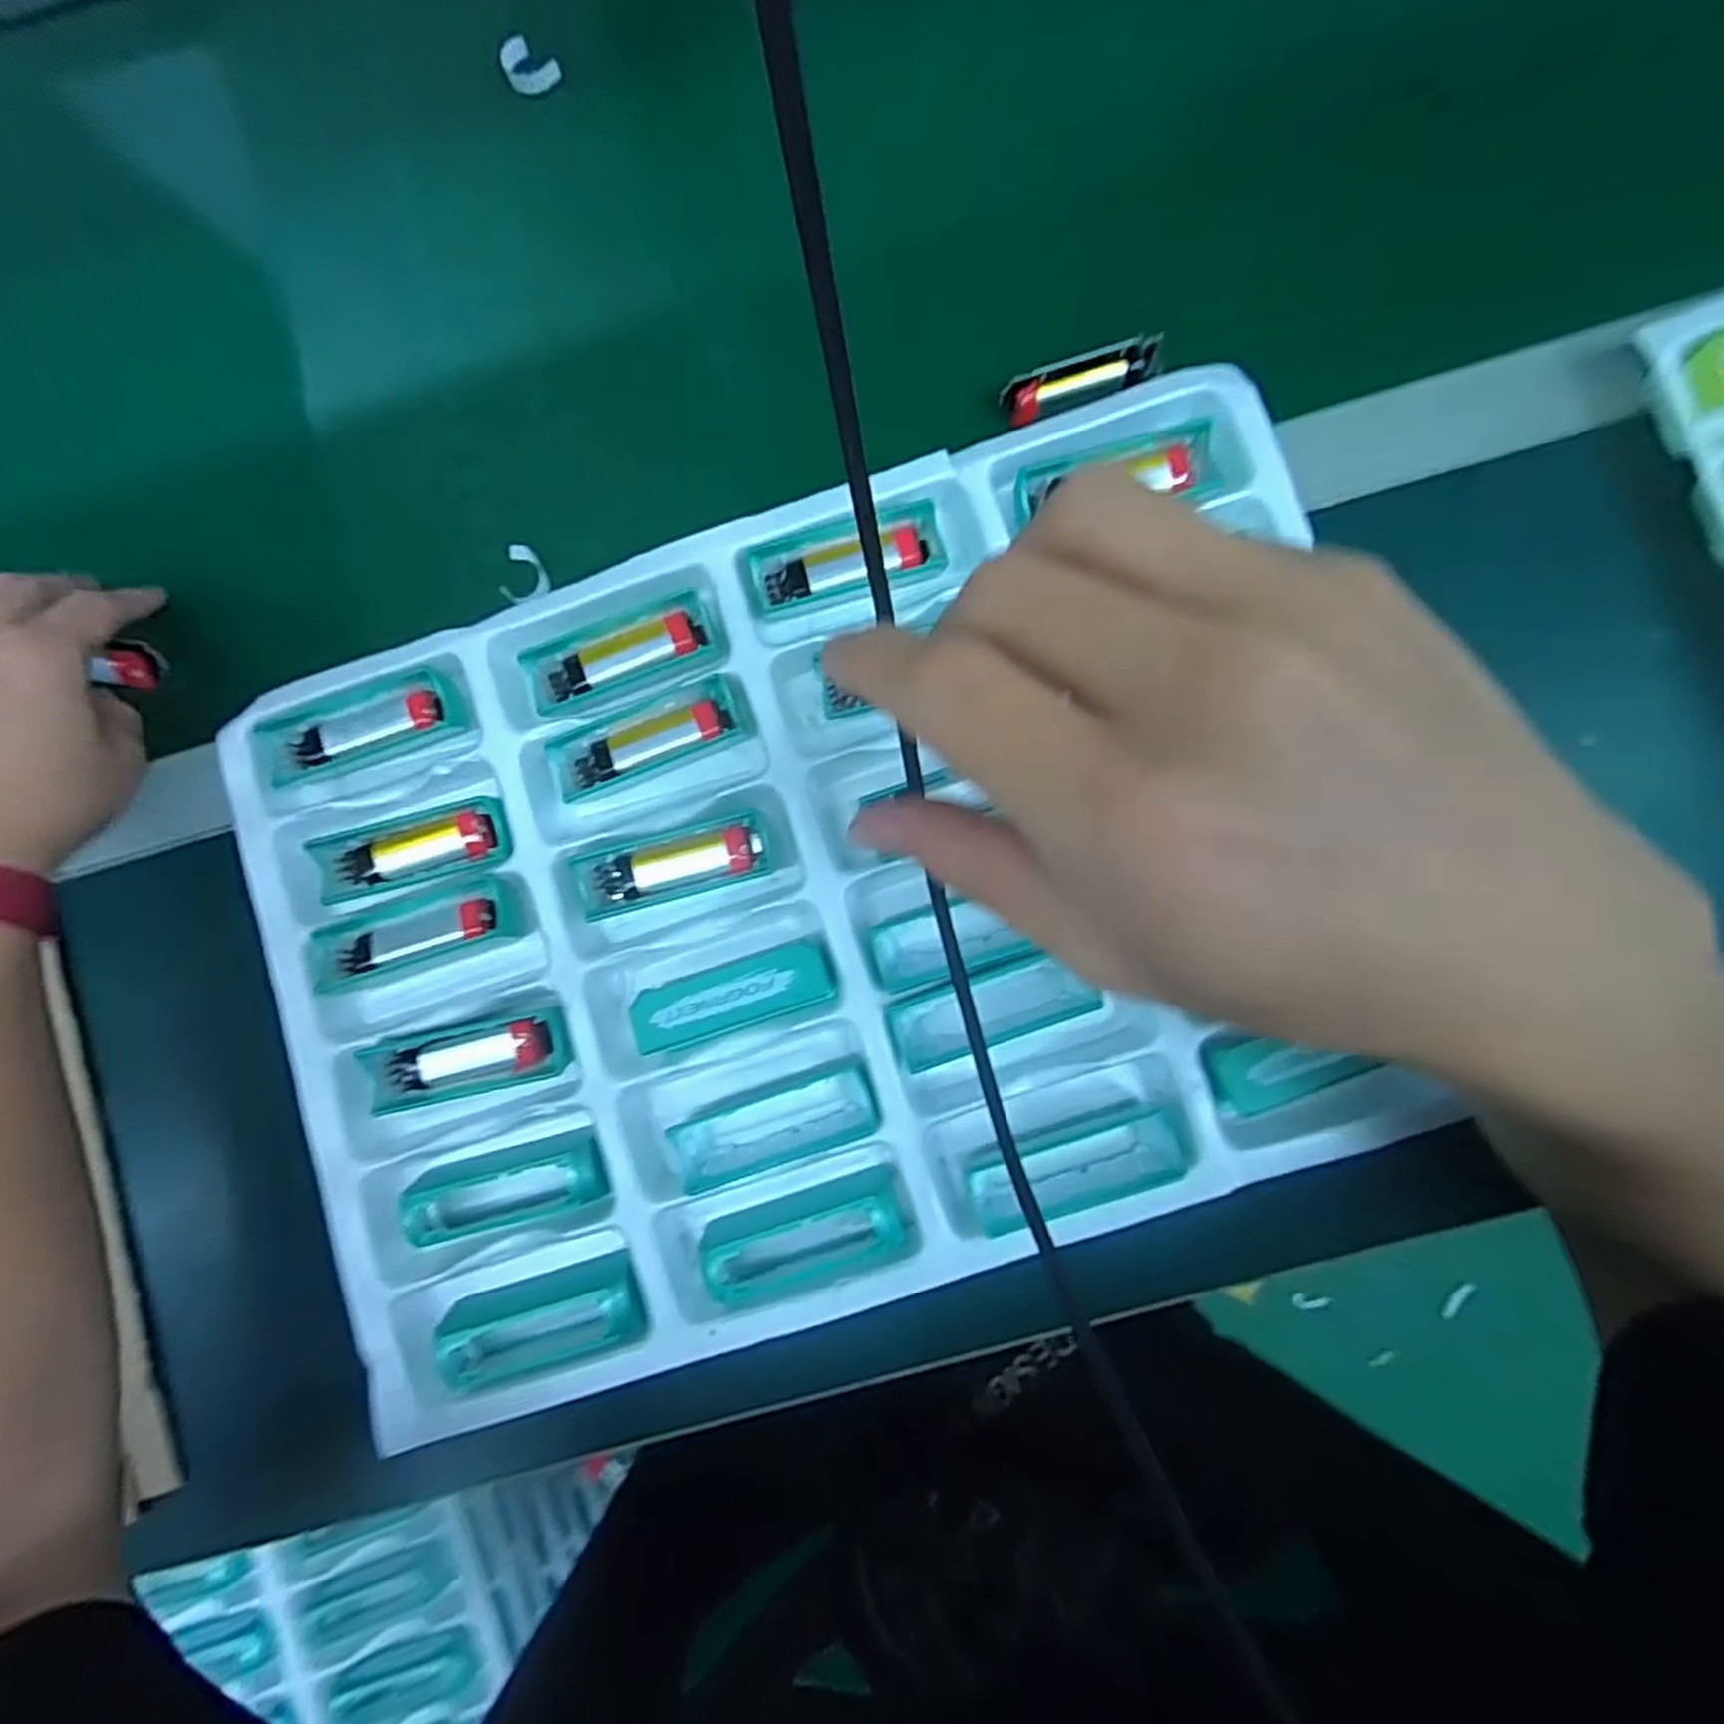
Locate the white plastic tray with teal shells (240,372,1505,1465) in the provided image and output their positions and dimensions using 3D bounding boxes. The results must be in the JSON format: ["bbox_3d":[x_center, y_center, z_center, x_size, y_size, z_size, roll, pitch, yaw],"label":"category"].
[{"bbox_3d":[-0.022,0.013,0.311,0.431,0.051,0.307,-18,86,2],"label":"white plastic tray with teal shells"}]

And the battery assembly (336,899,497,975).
[{"bbox_3d":[-0.184,0.031,0.327,0.066,0.008,0.016,-17,85,1],"label":"battery assembly"}]

